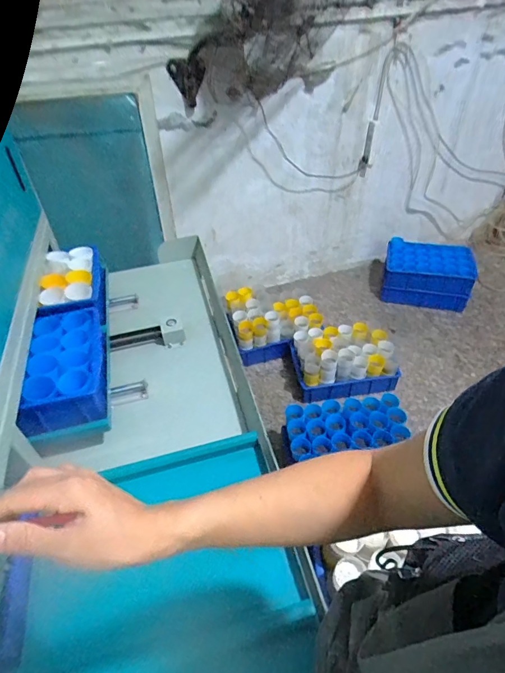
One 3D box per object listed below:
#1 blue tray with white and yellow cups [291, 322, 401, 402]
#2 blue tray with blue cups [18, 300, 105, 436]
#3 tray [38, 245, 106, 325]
[{"bbox_3d":[0.368,0.076,1.601,0.381,0.211,0.238,-6,44,-2],"label":"blue tray with white and yellow cups"},{"bbox_3d":[-0.392,0.055,0.865,0.150,0.092,0.302,-9,44,-6],"label":"blue tray with blue cups"},{"bbox_3d":[-0.462,-0.121,1.049,0.135,0.108,0.252,-12,44,-9],"label":"tray"}]

